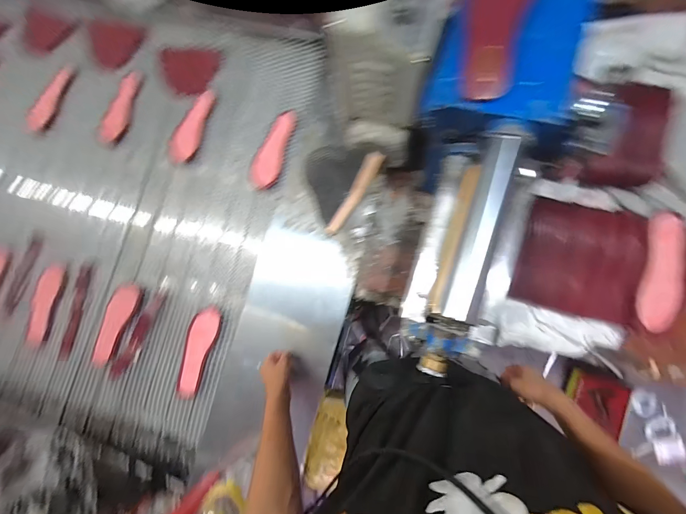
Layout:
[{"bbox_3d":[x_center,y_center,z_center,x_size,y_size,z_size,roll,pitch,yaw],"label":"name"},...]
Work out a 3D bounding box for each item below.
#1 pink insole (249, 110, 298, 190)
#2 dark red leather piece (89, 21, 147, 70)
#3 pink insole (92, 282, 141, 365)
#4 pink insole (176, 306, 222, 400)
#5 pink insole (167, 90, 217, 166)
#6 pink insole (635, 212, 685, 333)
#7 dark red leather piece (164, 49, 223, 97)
[{"bbox_3d":[-0.184,-0.291,0.803,0.075,0.023,0.222,22,86,8],"label":"pink insole"},{"bbox_3d":[-0.669,-0.622,0.883,0.124,0.017,0.161,10,77,-18],"label":"dark red leather piece"},{"bbox_3d":[-0.600,0.176,0.785,0.057,0.016,0.223,23,89,9],"label":"pink insole"},{"bbox_3d":[-0.374,0.247,0.771,0.070,0.027,0.235,15,85,7],"label":"pink insole"},{"bbox_3d":[-0.410,-0.355,0.829,0.073,0.024,0.212,31,87,8],"label":"pink insole"},{"bbox_3d":[0.595,0.029,0.554,0.069,0.026,0.209,6,87,9],"label":"pink insole"},{"bbox_3d":[-0.424,-0.517,0.840,0.171,0.012,0.124,5,91,11],"label":"dark red leather piece"}]

